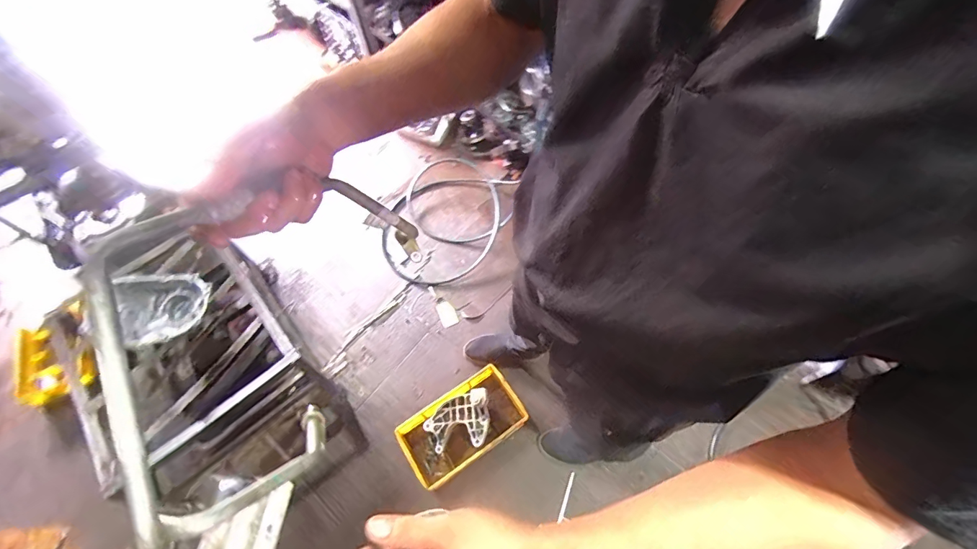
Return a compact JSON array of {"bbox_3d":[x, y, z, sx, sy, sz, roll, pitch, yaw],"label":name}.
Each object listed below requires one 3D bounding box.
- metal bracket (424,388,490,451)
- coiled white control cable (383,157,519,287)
[{"bbox_3d":[-0.090,0.398,1.154,0.190,0.088,0.141,-8,62,0],"label":"metal bracket"},{"bbox_3d":[-0.148,-0.206,1.514,0.402,0.070,0.519,28,69,15],"label":"coiled white control cable"}]

